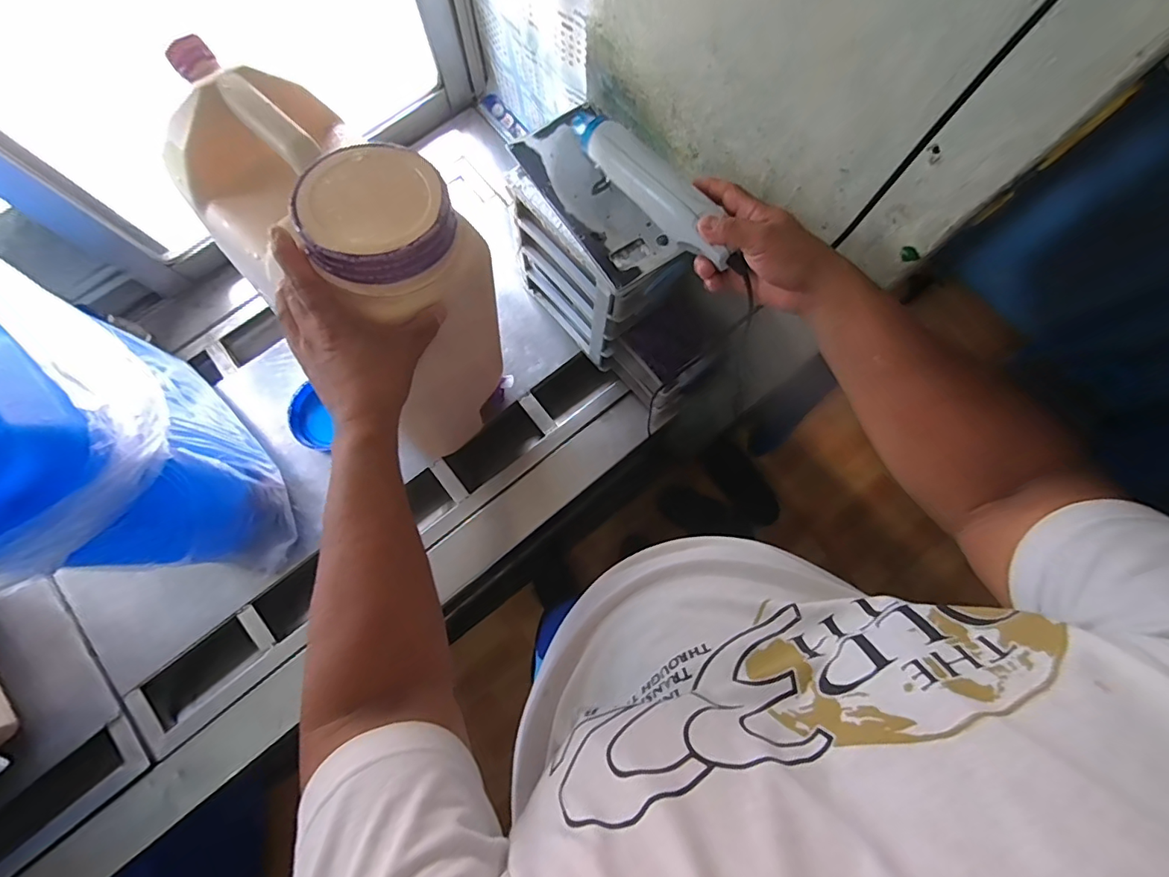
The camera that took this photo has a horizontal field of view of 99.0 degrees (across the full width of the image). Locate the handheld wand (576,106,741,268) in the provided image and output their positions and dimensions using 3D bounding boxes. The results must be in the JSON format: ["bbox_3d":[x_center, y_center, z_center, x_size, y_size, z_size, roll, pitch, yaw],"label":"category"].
[{"bbox_3d":[0.058,-0.248,0.475,0.030,0.039,0.225,-35,70,-7],"label":"handheld wand"}]

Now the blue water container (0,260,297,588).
[{"bbox_3d":[-0.566,-0.017,0.573,0.187,0.387,0.362,-42,80,-8],"label":"blue water container"}]

